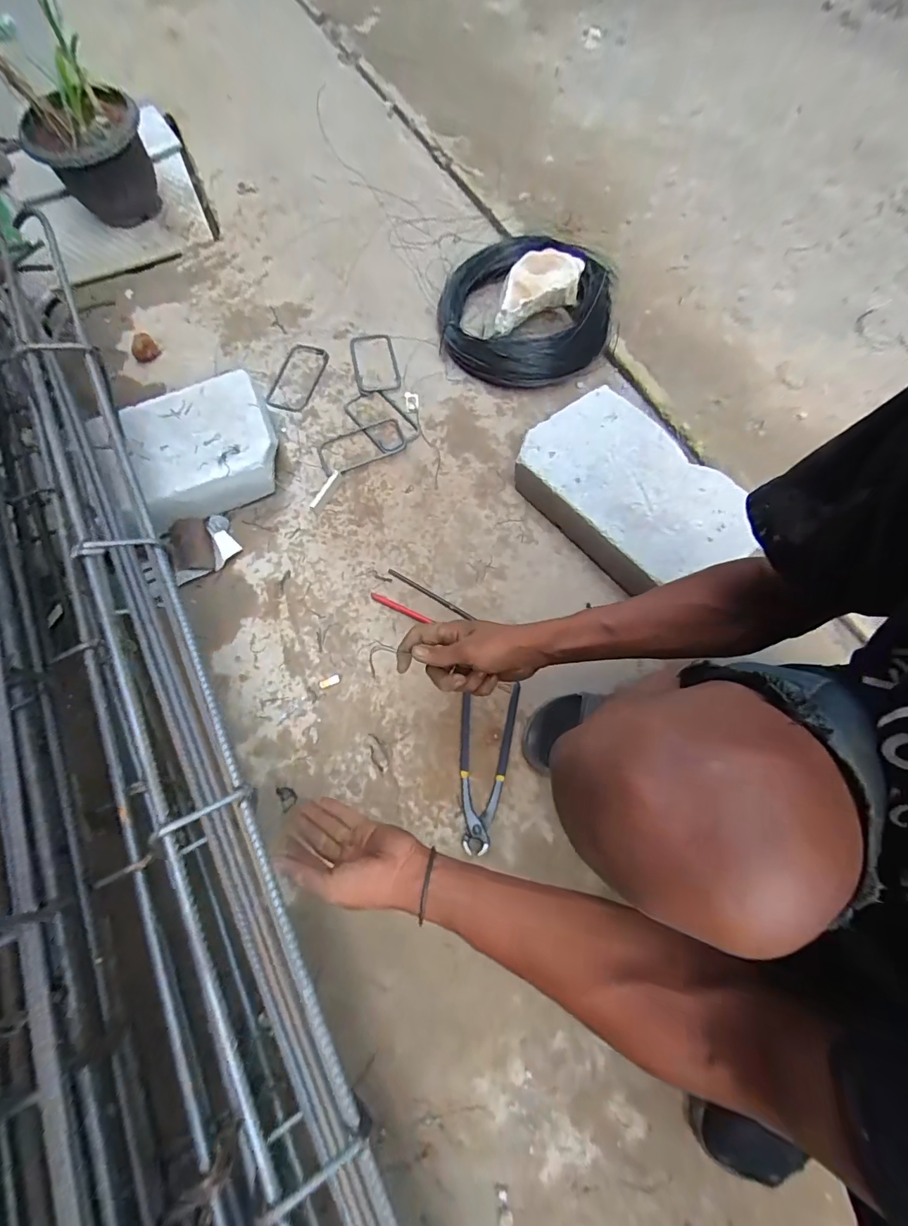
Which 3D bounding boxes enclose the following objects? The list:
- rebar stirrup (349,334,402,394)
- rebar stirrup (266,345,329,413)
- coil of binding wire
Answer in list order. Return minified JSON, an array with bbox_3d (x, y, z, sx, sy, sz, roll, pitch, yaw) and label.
[{"bbox_3d":[-0.145,-0.461,0.812,0.077,0.007,0.151,-12,72,-3],"label":"rebar stirrup"},{"bbox_3d":[-0.287,-0.428,0.810,0.079,0.016,0.146,17,73,6],"label":"rebar stirrup"},{"bbox_3d":[0.125,-0.546,0.793,0.299,0.093,0.310,0,72,1],"label":"coil of binding wire"}]

